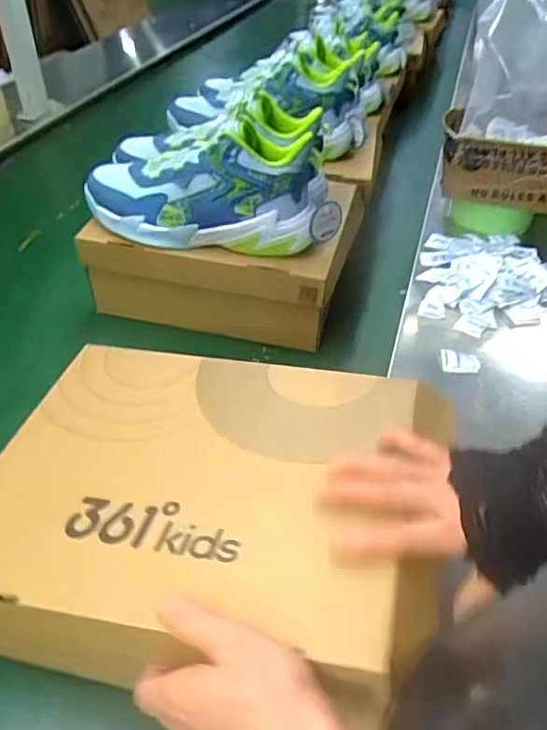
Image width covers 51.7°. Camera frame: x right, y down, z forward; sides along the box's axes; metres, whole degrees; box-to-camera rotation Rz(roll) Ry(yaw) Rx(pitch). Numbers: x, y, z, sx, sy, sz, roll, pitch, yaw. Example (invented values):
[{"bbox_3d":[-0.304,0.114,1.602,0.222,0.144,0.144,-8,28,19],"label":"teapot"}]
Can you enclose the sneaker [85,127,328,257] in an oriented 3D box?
[{"bbox_3d":[-0.087,-0.222,0.681,0.278,0.115,0.119,10,44,10],"label":"sneaker"}]

